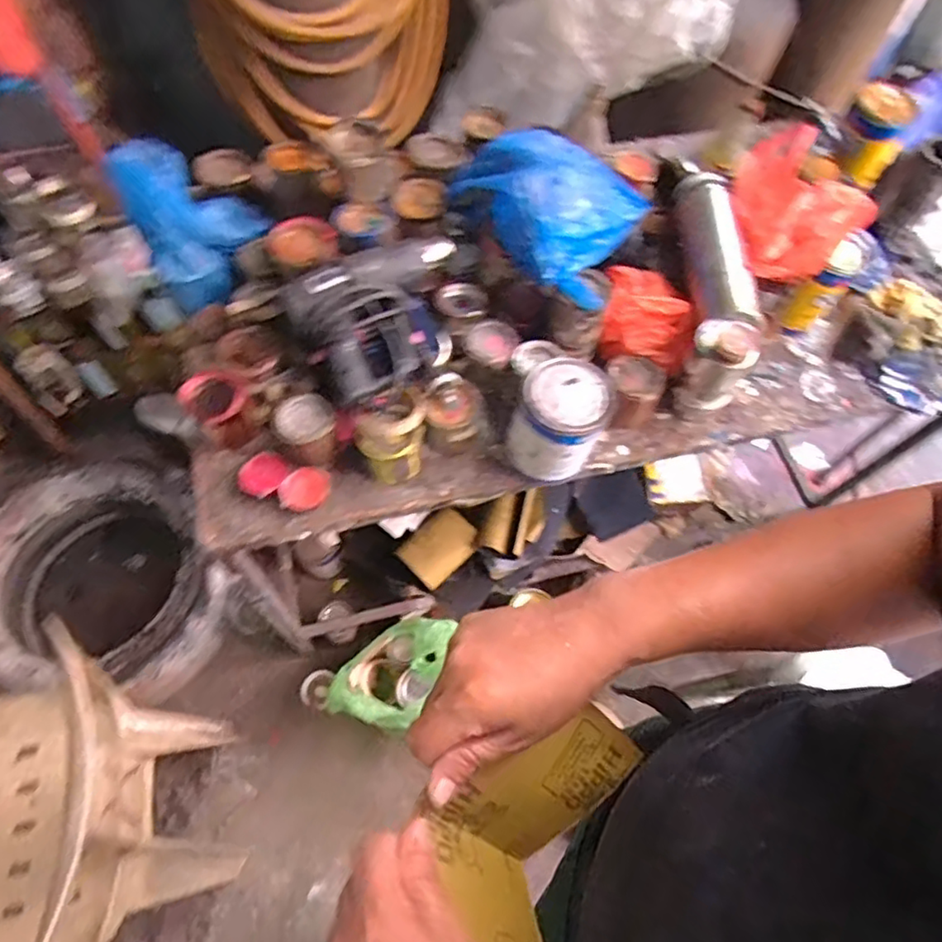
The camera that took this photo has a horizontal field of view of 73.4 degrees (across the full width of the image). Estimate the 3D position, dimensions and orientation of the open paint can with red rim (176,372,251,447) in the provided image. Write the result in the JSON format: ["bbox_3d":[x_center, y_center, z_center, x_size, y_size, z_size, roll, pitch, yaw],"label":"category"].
[{"bbox_3d":[-0.308,-0.078,0.776,0.068,0.069,0.074,-36,70,-18],"label":"open paint can with red rim"}]

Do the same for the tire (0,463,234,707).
[{"bbox_3d":[-0.762,0.234,1.294,0.515,0.149,0.456,6,63,1],"label":"tire"}]

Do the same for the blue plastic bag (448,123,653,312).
[{"bbox_3d":[0.125,-0.343,0.803,0.204,0.095,0.262,-34,69,-17],"label":"blue plastic bag"}]

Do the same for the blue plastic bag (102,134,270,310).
[{"bbox_3d":[-0.372,-0.350,0.857,0.165,0.119,0.182,-34,69,-17],"label":"blue plastic bag"}]

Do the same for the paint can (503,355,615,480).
[{"bbox_3d":[0.106,-0.062,0.765,0.101,0.116,0.107,1,63,-2],"label":"paint can"}]

